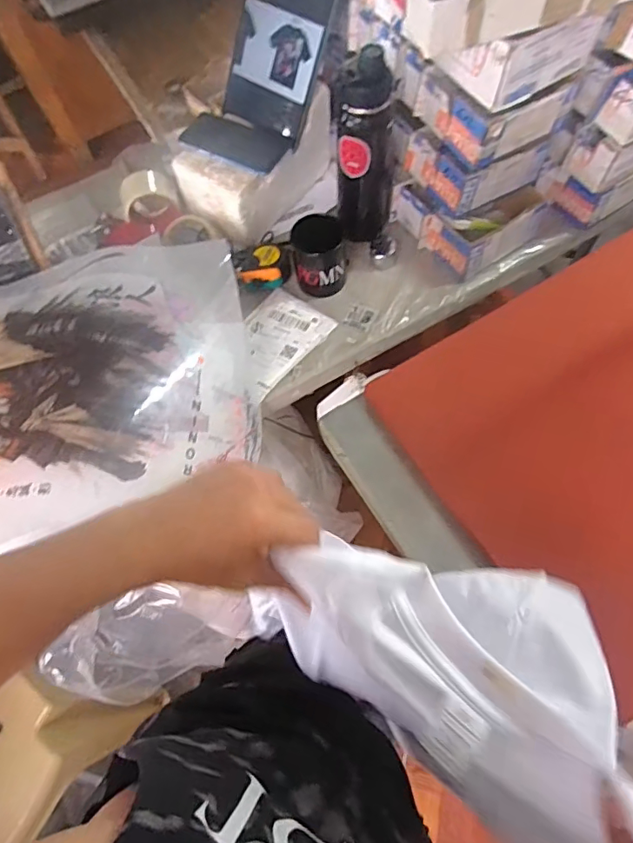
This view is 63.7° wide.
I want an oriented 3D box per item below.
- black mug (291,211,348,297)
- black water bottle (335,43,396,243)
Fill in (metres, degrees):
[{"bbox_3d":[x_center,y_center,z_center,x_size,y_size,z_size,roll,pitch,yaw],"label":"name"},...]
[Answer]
[{"bbox_3d":[0.007,-0.253,0.796,0.079,0.111,0.071,-4,65,1],"label":"black mug"},{"bbox_3d":[0.073,-0.404,0.759,0.088,0.267,0.096,5,65,6],"label":"black water bottle"}]

